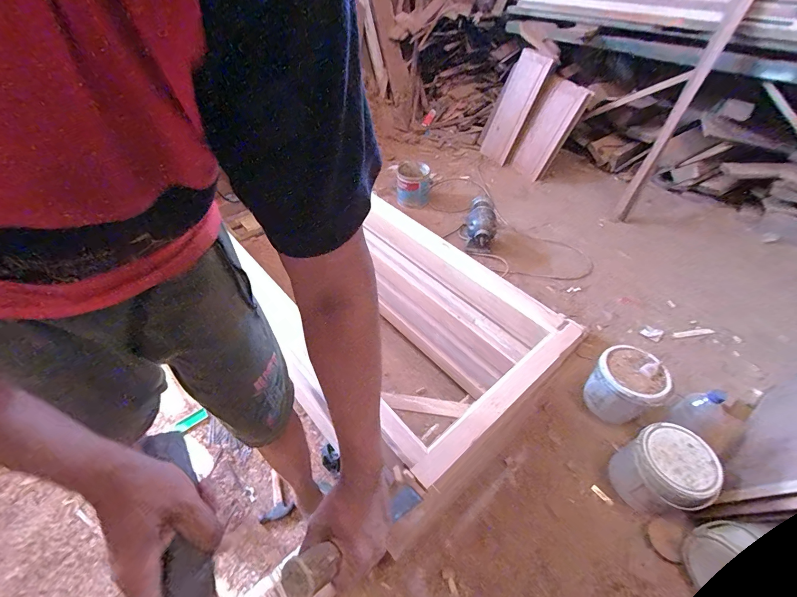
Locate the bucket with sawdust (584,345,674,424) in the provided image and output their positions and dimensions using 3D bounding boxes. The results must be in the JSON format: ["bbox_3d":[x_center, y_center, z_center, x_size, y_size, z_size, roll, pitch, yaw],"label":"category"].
[{"bbox_3d":[0.741,0.293,1.192,0.188,0.219,0.198,1,45,-1],"label":"bucket with sawdust"}]

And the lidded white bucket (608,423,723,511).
[{"bbox_3d":[0.729,0.486,1.000,0.181,0.217,0.201,-23,51,-23],"label":"lidded white bucket"}]

